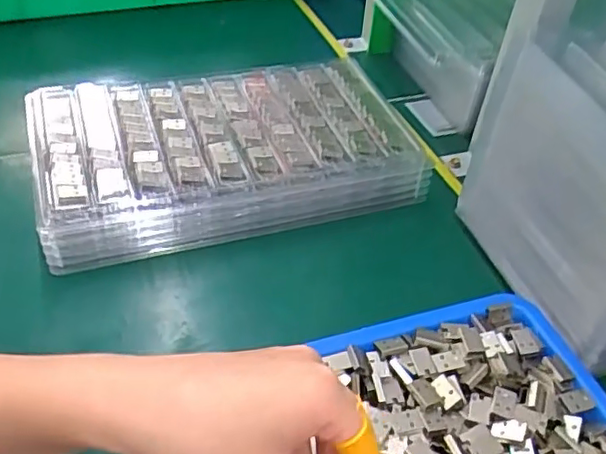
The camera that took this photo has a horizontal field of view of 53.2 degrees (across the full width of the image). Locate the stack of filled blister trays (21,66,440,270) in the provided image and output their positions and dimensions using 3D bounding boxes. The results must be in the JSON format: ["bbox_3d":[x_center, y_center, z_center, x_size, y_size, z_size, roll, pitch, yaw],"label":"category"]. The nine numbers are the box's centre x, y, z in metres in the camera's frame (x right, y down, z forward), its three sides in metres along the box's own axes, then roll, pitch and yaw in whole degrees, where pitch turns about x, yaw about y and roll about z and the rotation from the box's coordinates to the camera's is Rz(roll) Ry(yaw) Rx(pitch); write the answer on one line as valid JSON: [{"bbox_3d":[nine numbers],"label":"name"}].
[{"bbox_3d":[-0.066,-0.066,0.505,0.296,0.054,0.173,-10,45,-15],"label":"stack of filled blister trays"}]

